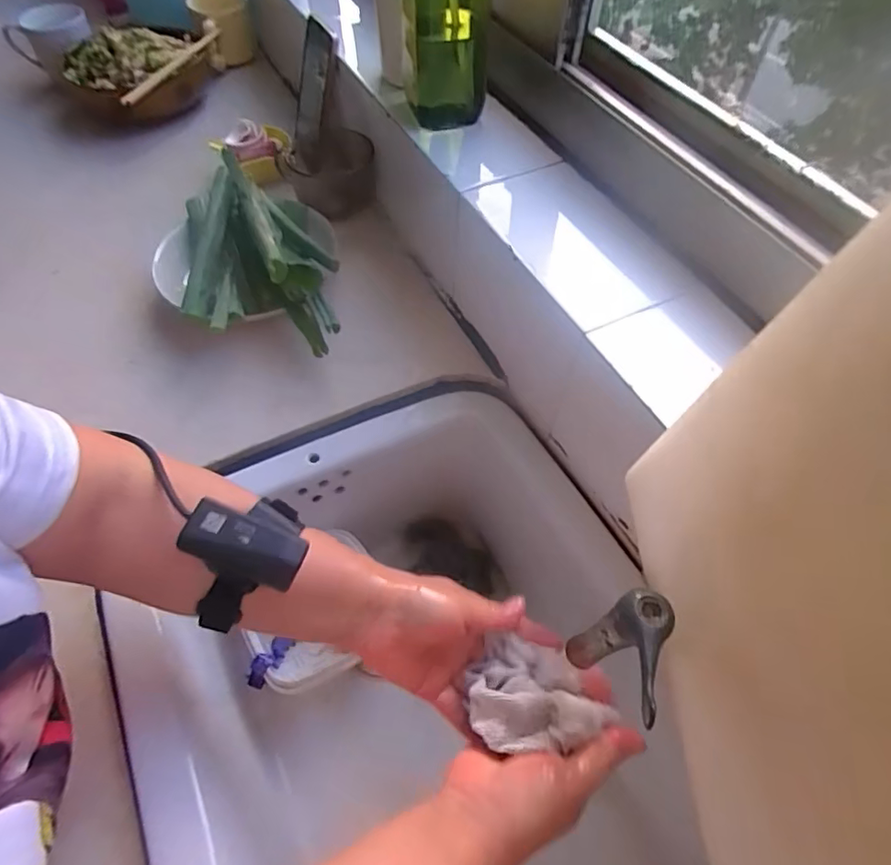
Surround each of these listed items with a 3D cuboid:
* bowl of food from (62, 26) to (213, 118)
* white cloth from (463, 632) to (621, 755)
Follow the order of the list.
[{"bbox_3d":[-0.449,-0.531,0.811,0.188,0.092,0.184,1,56,-1],"label":"bowl of food"},{"bbox_3d":[0.061,0.174,0.368,0.089,0.048,0.069,7,56,3],"label":"white cloth"}]

